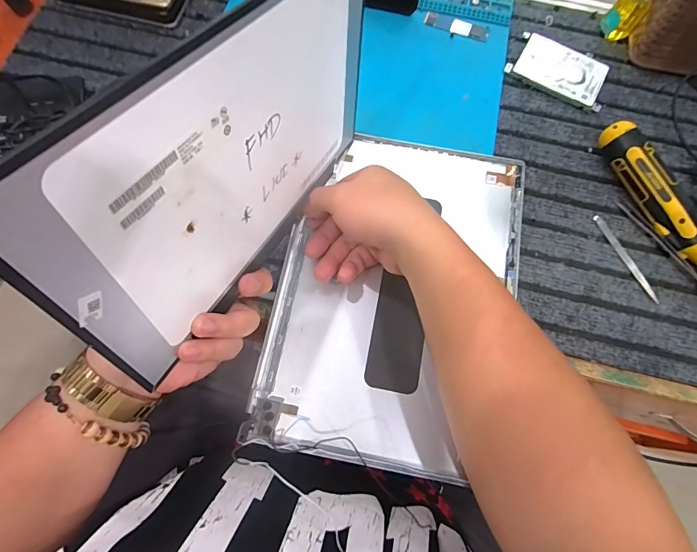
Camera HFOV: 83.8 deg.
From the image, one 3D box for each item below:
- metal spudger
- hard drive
[{"bbox_3d":[0.273,-0.018,0.381,0.008,0.004,0.098,-22,75,-6],"label":"metal spudger"},{"bbox_3d":[0.243,-0.237,0.444,0.107,0.011,0.068,30,76,9],"label":"hard drive"}]

